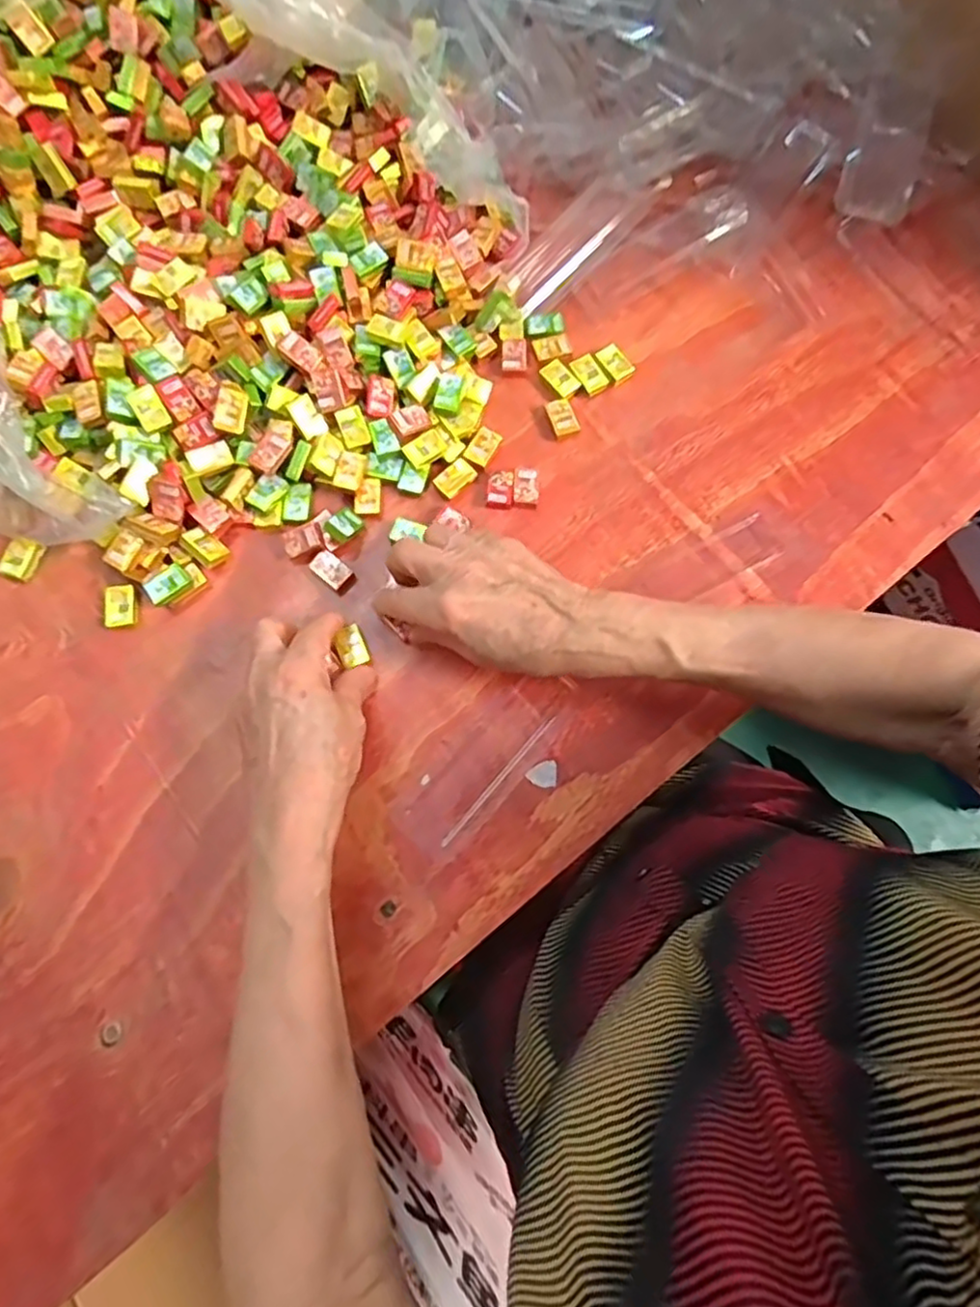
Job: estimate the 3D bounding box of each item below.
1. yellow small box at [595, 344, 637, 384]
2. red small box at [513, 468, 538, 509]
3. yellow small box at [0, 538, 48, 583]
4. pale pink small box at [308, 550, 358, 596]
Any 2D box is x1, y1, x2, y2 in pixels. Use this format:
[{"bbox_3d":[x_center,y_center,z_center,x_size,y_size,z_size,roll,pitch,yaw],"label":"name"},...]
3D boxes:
[{"bbox_3d":[0.086,-0.200,0.460,0.019,0.010,0.028,-40,80,-10],"label":"yellow small box"},{"bbox_3d":[0.024,-0.108,0.434,0.015,0.009,0.026,3,76,0],"label":"red small box"},{"bbox_3d":[-0.293,-0.058,0.416,0.019,0.006,0.026,19,76,4],"label":"yellow small box"},{"bbox_3d":[-0.100,-0.052,0.422,0.027,0.010,0.017,39,78,8],"label":"pale pink small box"}]

